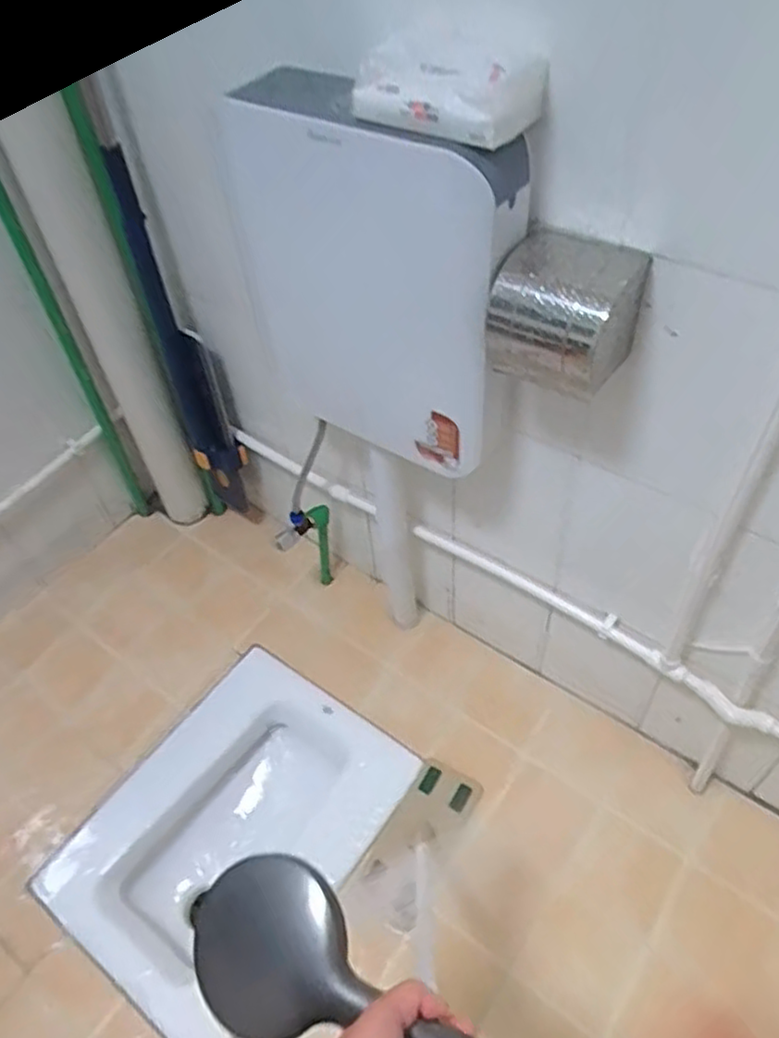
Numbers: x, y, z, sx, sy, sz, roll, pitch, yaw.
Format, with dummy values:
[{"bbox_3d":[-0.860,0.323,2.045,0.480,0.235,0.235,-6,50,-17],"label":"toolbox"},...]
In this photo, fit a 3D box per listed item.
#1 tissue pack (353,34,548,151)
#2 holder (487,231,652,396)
[{"bbox_3d":[0.054,-0.406,0.684,0.163,0.068,0.076,26,46,22],"label":"tissue pack"},{"bbox_3d":[0.181,-0.213,0.767,0.147,0.137,0.112,24,46,20],"label":"holder"}]

